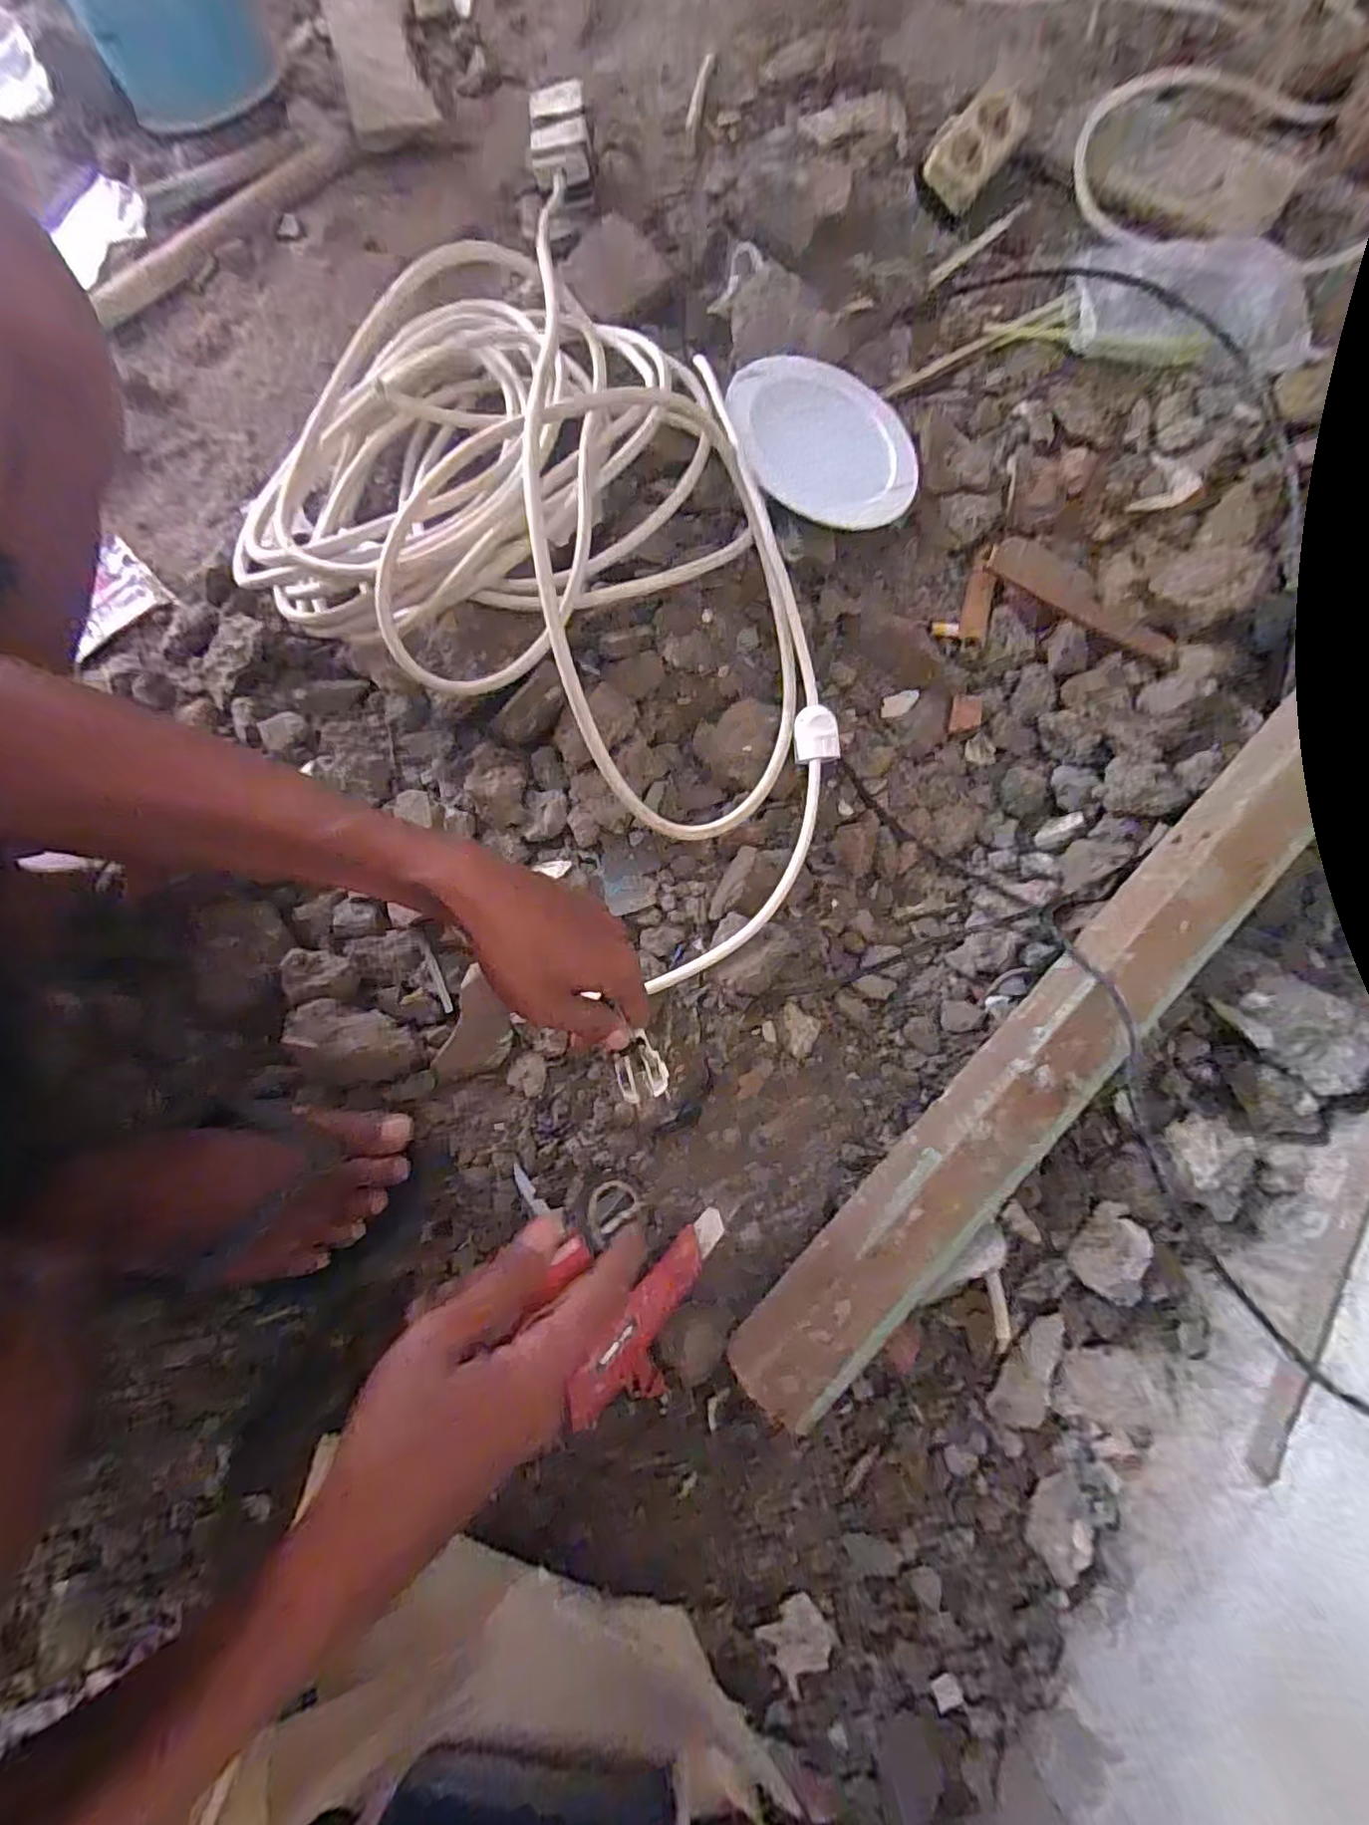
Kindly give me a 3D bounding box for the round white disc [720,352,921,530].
[{"bbox_3d":[0.120,-0.413,0.562,0.165,0.013,0.155,2,81,-12],"label":"round white disc"}]

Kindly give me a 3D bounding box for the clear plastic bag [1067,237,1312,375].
[{"bbox_3d":[0.484,-0.588,0.622,0.208,0.028,0.133,6,78,0],"label":"clear plastic bag"}]

